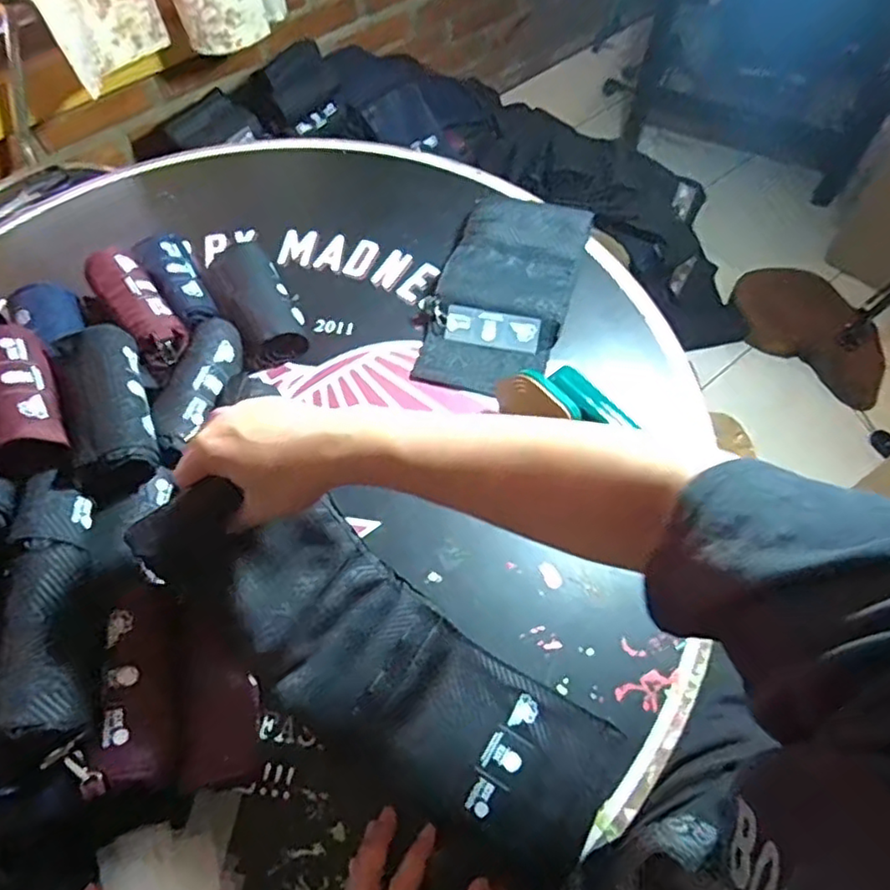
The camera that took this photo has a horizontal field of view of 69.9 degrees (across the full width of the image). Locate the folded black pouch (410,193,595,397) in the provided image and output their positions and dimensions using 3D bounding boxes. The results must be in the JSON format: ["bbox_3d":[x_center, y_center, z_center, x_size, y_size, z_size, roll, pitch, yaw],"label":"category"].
[{"bbox_3d":[0.067,-0.178,0.733,0.146,0.037,0.270,17,62,11],"label":"folded black pouch"}]

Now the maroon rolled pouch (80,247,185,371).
[{"bbox_3d":[-0.325,-0.148,0.669,0.055,0.048,0.155,-34,66,-17],"label":"maroon rolled pouch"}]

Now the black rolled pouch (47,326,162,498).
[{"bbox_3d":[-0.303,-0.032,0.572,0.069,0.063,0.166,-18,75,-8],"label":"black rolled pouch"}]

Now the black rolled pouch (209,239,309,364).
[{"bbox_3d":[-0.209,-0.158,0.722,0.074,0.054,0.165,-27,64,-13],"label":"black rolled pouch"}]

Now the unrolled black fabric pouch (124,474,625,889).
[{"bbox_3d":[-0.058,0.176,0.535,0.419,0.064,0.138,36,67,4],"label":"unrolled black fabric pouch"}]

